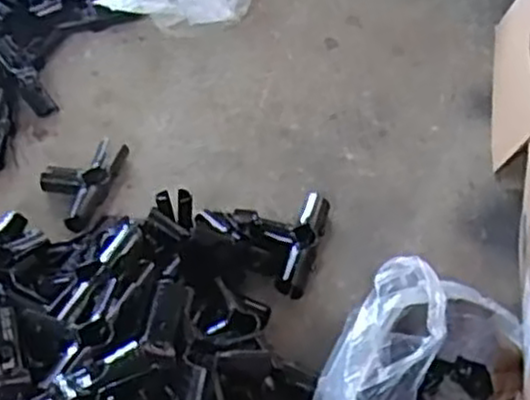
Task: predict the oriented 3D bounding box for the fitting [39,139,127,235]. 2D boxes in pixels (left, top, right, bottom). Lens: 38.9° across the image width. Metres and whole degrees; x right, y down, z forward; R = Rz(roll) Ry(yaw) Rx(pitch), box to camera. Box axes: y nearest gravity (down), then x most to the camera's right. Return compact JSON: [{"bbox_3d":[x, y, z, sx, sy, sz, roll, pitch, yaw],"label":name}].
[{"bbox_3d":[-0.234,-0.023,0.944,0.086,0.035,0.144,14,52,12],"label":"fitting"}]

